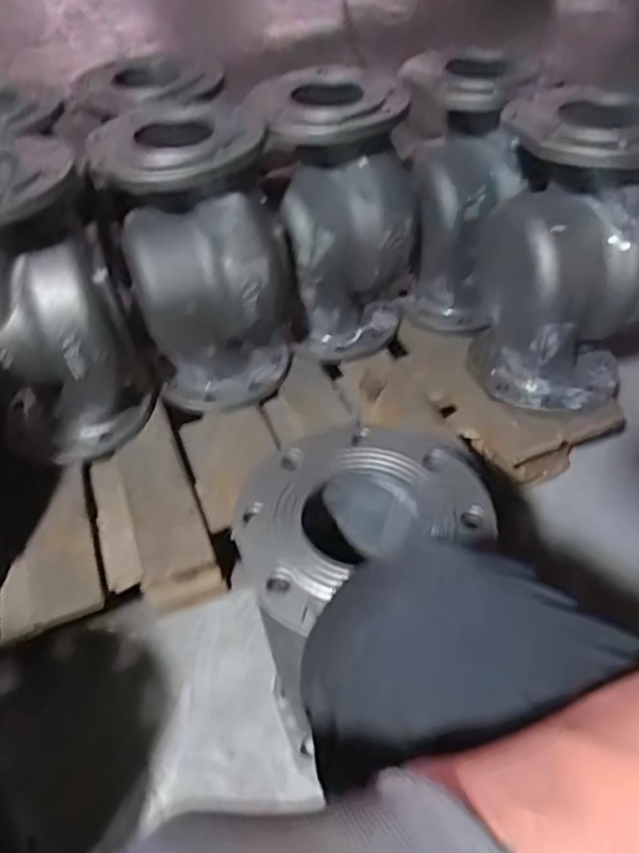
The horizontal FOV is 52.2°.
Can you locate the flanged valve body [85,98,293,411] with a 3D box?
[{"bbox_3d":[-0.157,-0.231,0.929,0.212,0.379,0.212,-10,46,-5],"label":"flanged valve body"}]

